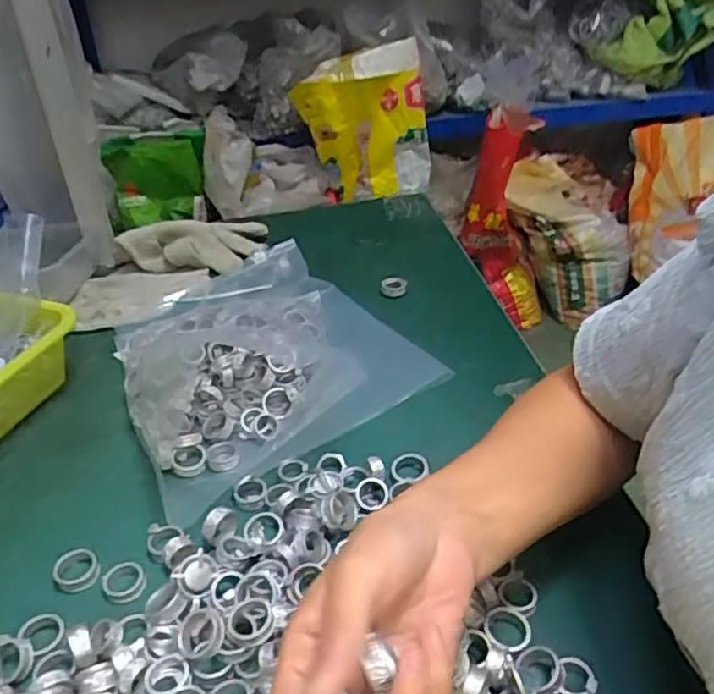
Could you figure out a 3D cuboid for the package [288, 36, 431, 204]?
[{"bbox_3d":[0.020,-0.564,1.710,0.336,0.363,0.117,-3,33,-1],"label":"package"}]

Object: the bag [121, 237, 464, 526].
[{"bbox_3d":[-0.108,-0.007,0.646,0.267,0.037,0.306,-24,39,-26],"label":"bag"}]

